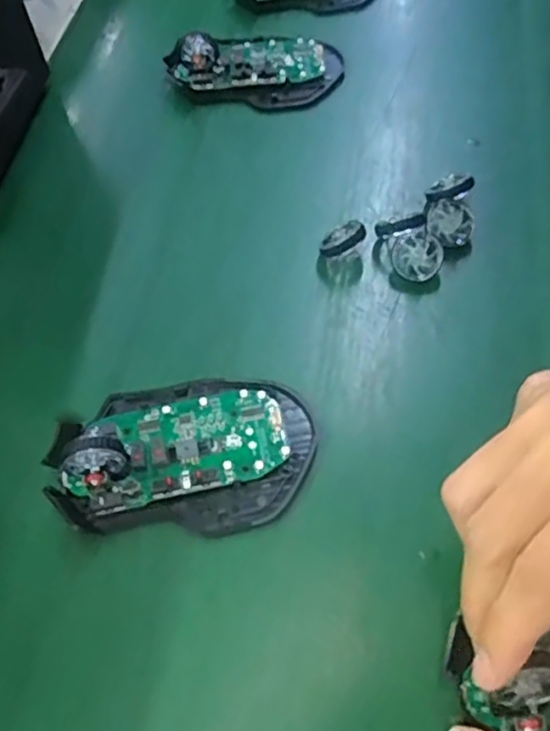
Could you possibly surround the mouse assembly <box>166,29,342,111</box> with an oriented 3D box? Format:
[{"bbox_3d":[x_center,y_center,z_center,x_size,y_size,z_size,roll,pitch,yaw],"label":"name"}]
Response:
[{"bbox_3d":[-0.014,-0.202,0.440,0.110,0.031,0.065,11,57,6],"label":"mouse assembly"}]

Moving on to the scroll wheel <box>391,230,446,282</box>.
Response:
[{"bbox_3d":[0.075,-0.058,0.350,0.026,0.004,0.025,2,100,12],"label":"scroll wheel"}]

